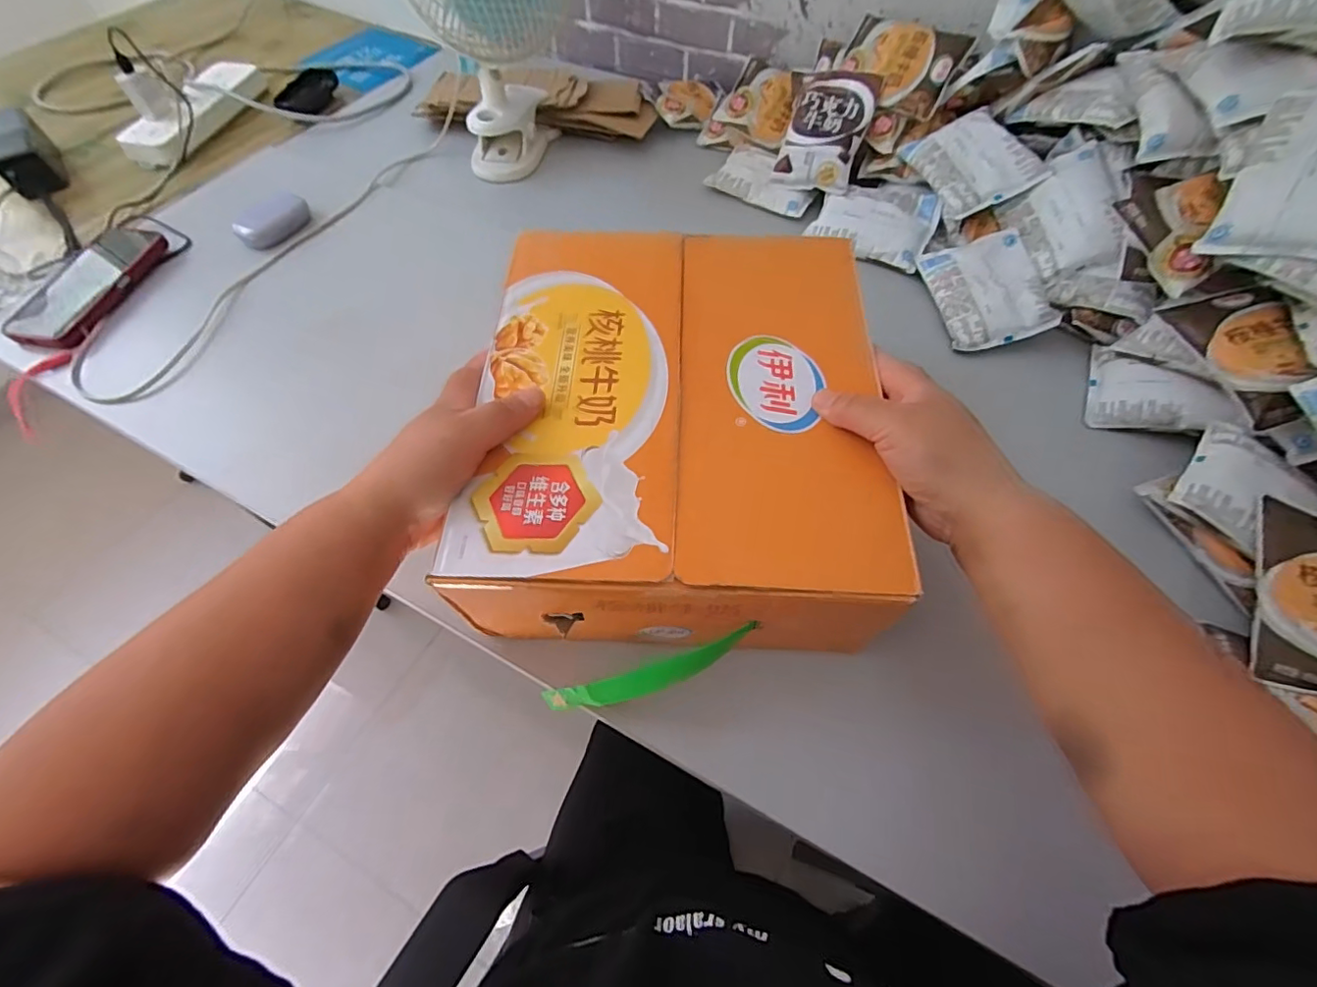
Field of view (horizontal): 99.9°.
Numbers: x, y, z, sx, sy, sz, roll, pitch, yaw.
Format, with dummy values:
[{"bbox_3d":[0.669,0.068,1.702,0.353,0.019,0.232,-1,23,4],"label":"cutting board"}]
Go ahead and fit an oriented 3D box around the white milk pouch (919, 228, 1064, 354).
[{"bbox_3d":[0.320,-0.201,0.537,0.092,0.017,0.122,-14,65,15],"label":"white milk pouch"}]

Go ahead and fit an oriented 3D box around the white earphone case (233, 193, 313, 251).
[{"bbox_3d":[-0.438,-0.310,0.628,0.081,0.030,0.036,-35,65,-19],"label":"white earphone case"}]

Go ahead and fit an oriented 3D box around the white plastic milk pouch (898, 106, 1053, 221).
[{"bbox_3d":[0.324,-0.345,0.572,0.093,0.016,0.115,-24,70,9],"label":"white plastic milk pouch"}]

